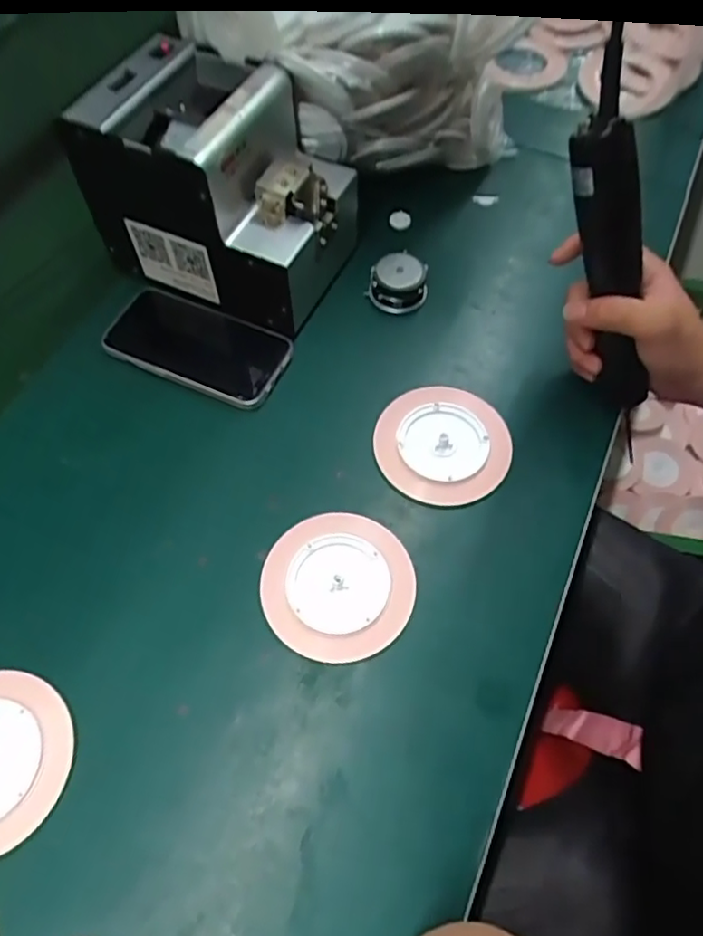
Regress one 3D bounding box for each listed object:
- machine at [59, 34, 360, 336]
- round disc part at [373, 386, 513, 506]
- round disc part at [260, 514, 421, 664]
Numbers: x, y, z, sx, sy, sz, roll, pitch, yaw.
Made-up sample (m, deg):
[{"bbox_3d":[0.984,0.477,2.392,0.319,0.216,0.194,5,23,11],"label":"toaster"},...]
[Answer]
[{"bbox_3d":[-0.097,-0.224,0.509,0.179,0.149,0.135,22,64,13],"label":"machine"},{"bbox_3d":[0.069,-0.018,0.475,0.101,0.016,0.092,0,61,1],"label":"round disc part"},{"bbox_3d":[-0.009,0.077,0.419,0.100,0.008,0.096,0,61,1],"label":"round disc part"}]

